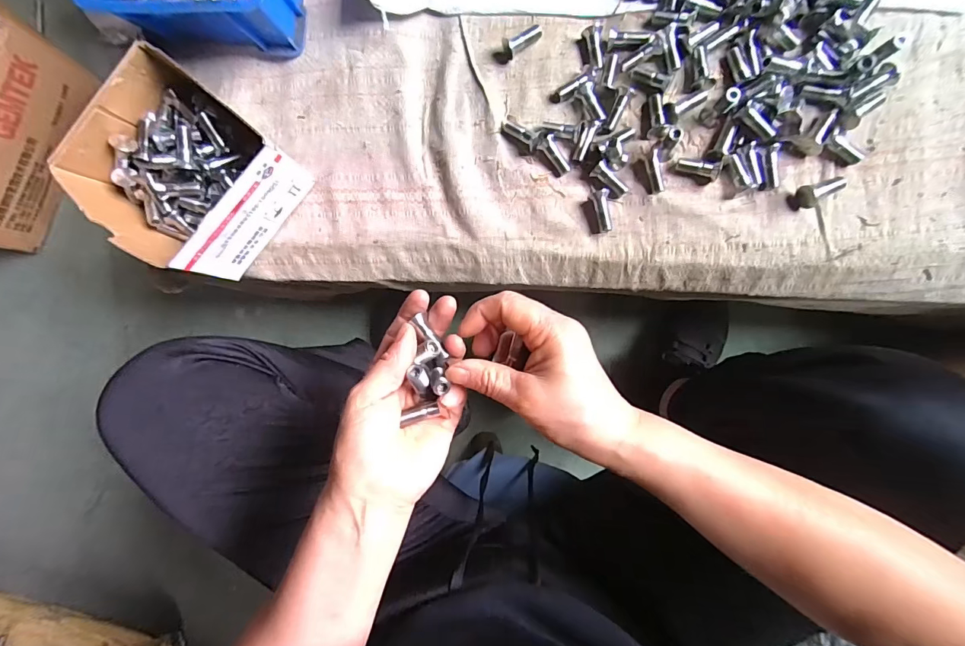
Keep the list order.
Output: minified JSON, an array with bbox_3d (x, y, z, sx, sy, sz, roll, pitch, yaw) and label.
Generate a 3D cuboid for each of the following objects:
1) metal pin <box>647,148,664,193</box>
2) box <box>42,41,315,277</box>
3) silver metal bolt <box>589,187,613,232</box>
[{"bbox_3d":[0.151,-0.132,0.370,0.011,0.009,0.036,-13,89,6],"label":"metal pin"},{"bbox_3d":[-0.261,-0.131,0.384,0.148,0.087,0.142,41,93,6],"label":"box"},{"bbox_3d":[0.106,-0.101,0.377,0.016,0.011,0.039,-5,90,6],"label":"silver metal bolt"}]

